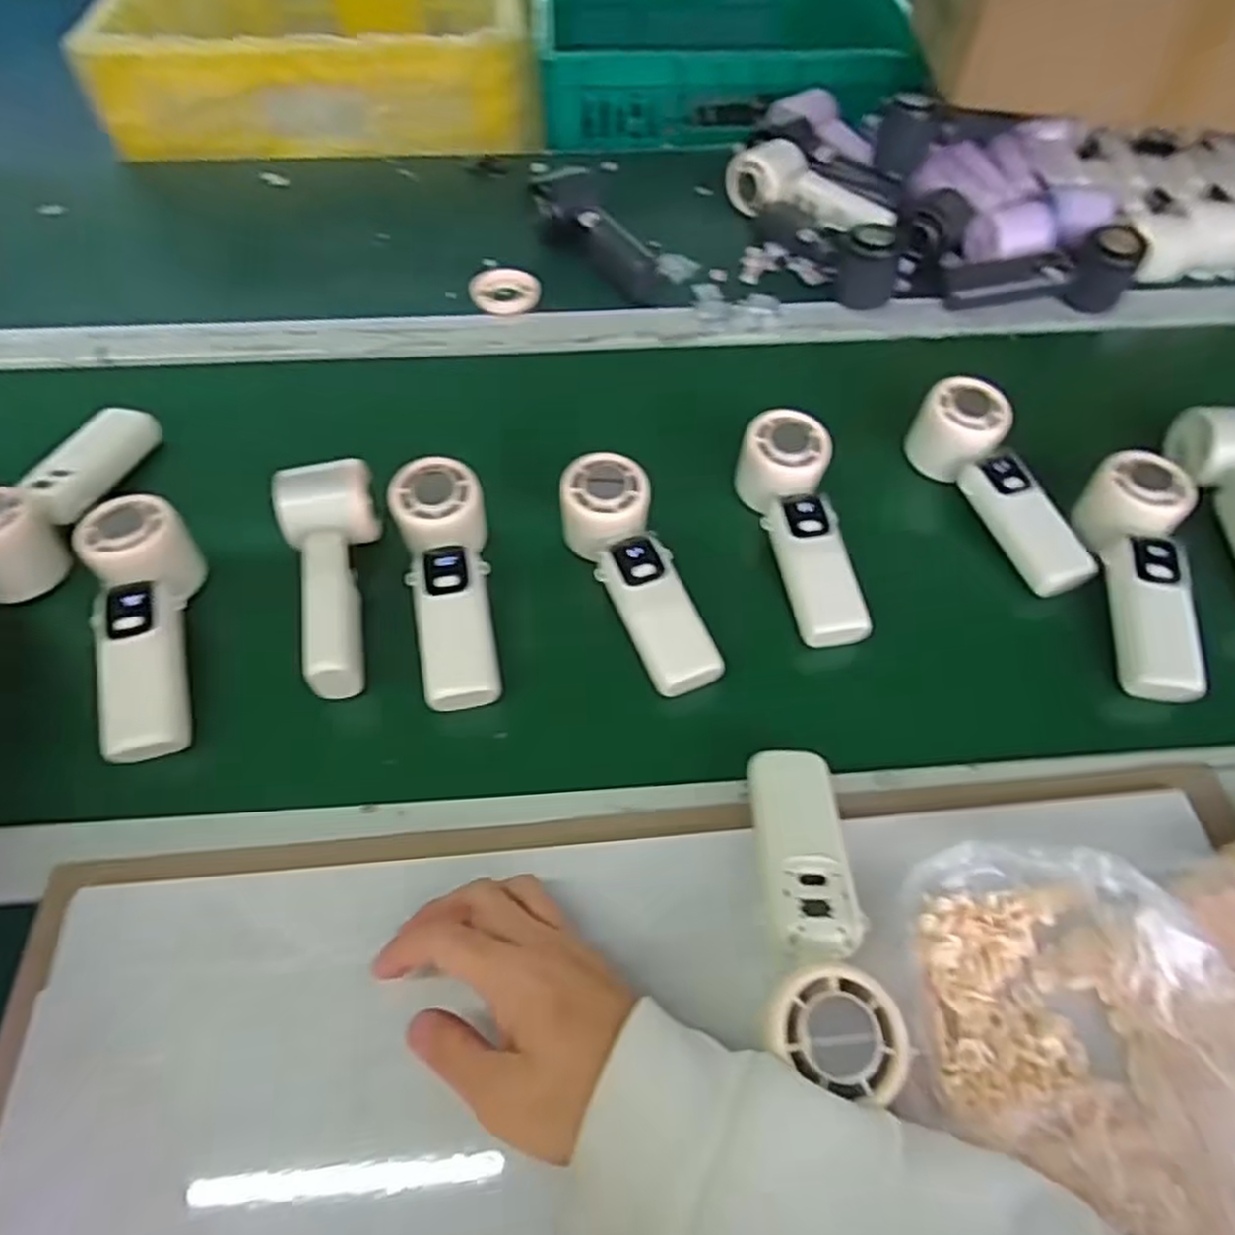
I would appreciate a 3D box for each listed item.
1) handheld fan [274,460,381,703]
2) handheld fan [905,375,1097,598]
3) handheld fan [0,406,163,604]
[{"bbox_3d":[-0.177,-0.026,0.486,0.058,0.049,0.155,-13,59,-12],"label":"handheld fan"},{"bbox_3d":[0.273,-0.093,0.538,0.048,0.060,0.164,-20,60,-16],"label":"handheld fan"},{"bbox_3d":[-0.384,-0.088,0.524,0.055,0.047,0.174,8,48,2],"label":"handheld fan"}]

